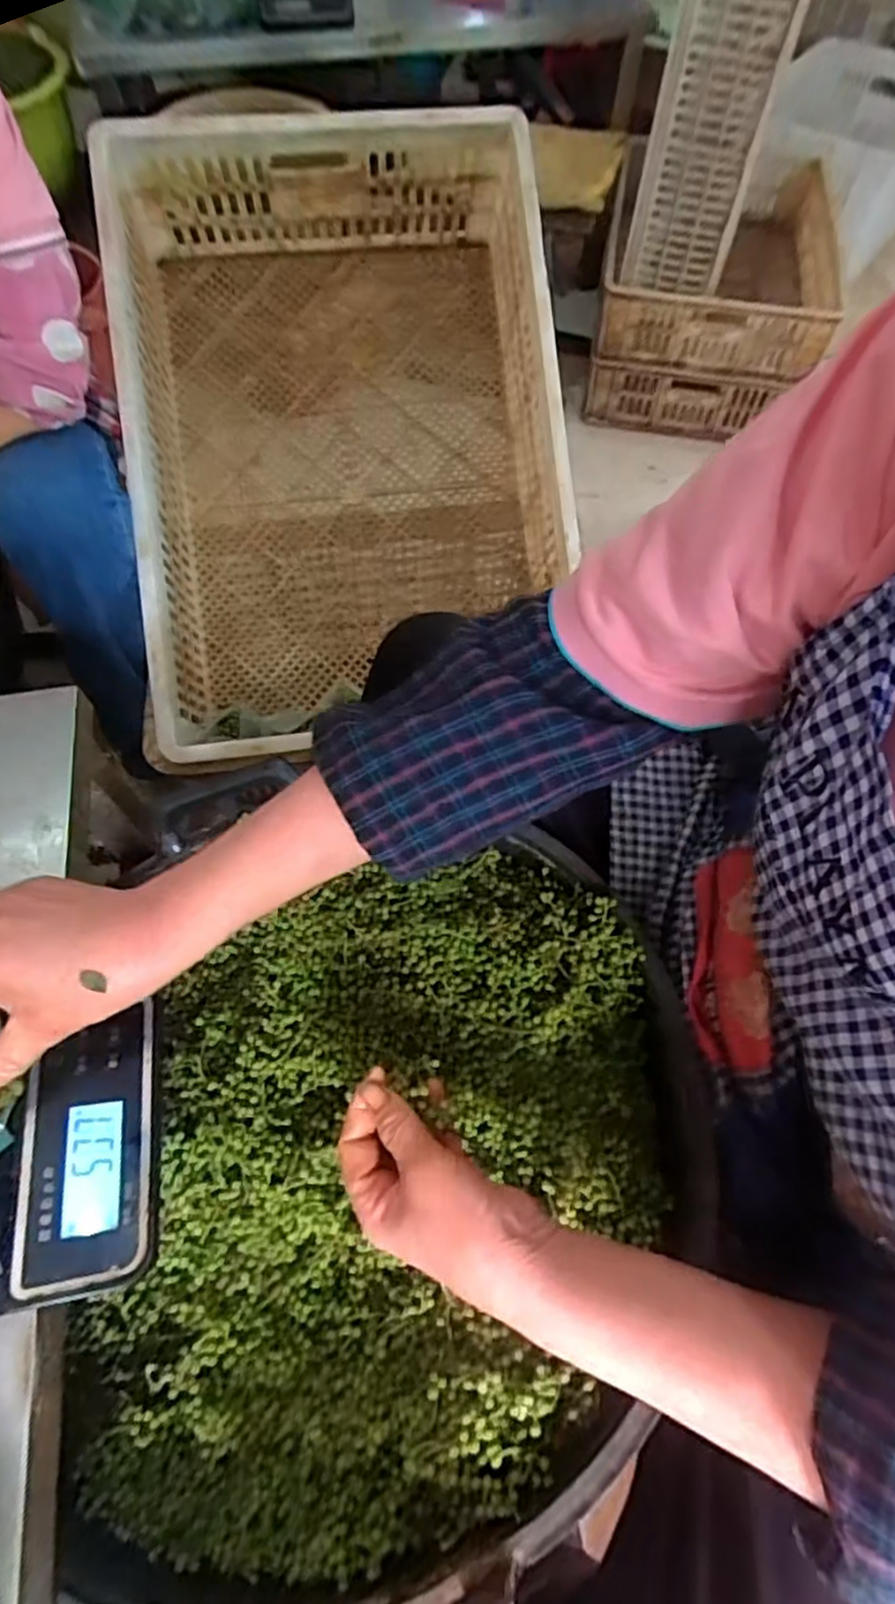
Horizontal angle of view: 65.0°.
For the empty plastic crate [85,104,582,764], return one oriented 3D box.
[{"bbox_3d":[-0.109,-0.380,0.787,0.438,0.212,0.631,-7,92,-6],"label":"empty plastic crate"}]

